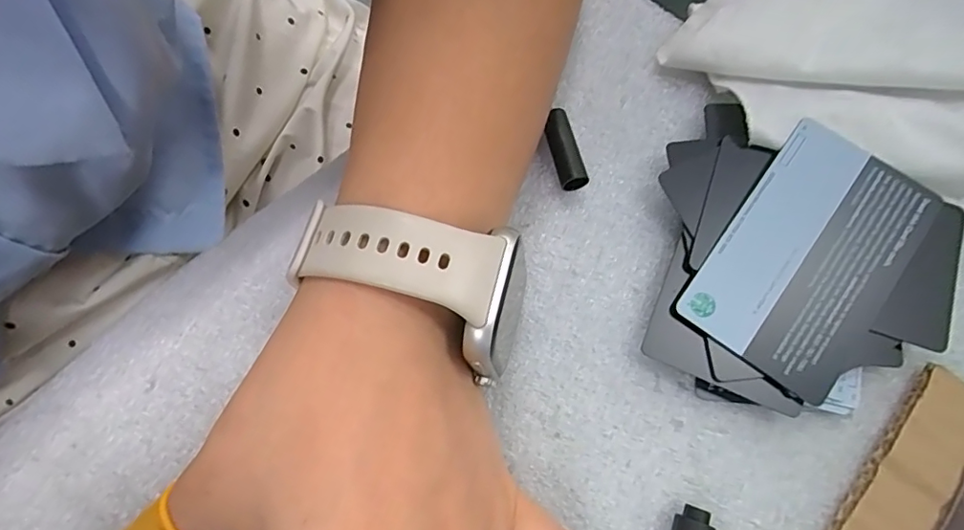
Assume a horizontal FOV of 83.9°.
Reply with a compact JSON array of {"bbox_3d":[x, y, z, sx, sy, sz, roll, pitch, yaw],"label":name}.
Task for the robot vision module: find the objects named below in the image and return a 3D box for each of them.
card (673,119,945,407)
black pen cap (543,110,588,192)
[{"bbox_3d":[0.108,-0.003,0.177,0.053,0.004,0.082,35,83,7],"label":"card"},{"bbox_3d":[0.030,-0.041,0.196,0.009,0.010,0.029,-13,76,-3],"label":"black pen cap"}]

